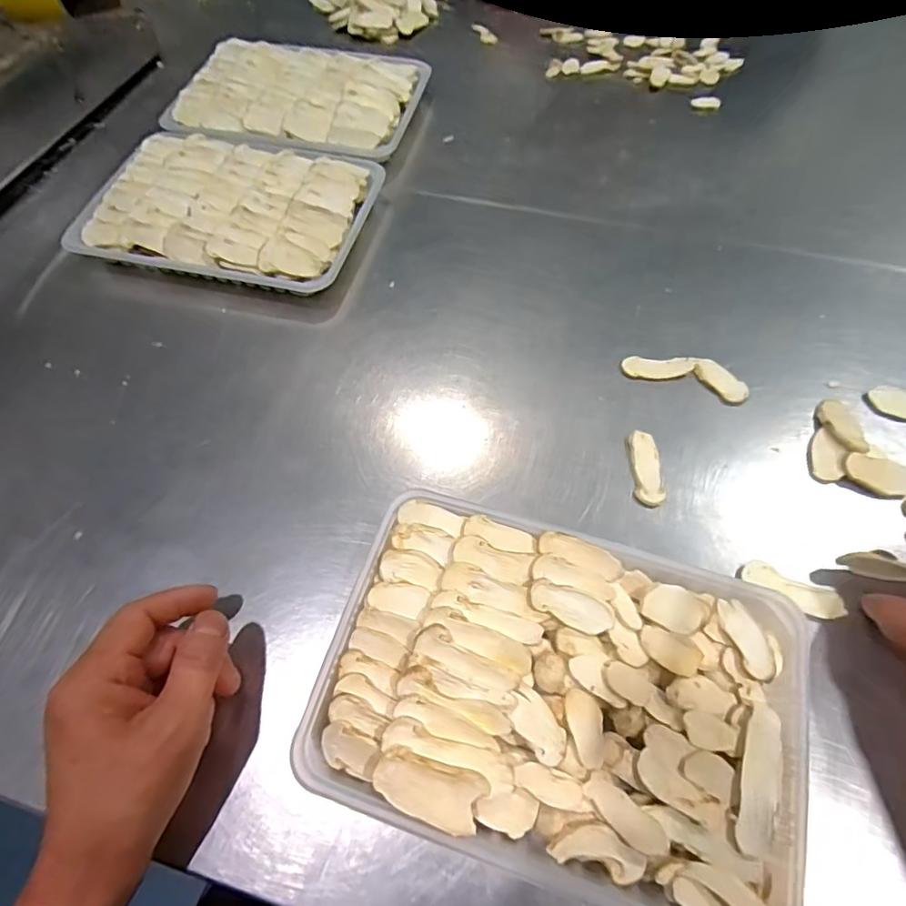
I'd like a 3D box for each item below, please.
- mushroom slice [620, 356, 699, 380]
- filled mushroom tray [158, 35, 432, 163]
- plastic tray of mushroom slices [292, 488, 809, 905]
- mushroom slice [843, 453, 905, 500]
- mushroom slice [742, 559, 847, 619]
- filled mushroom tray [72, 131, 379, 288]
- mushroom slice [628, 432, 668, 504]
[{"bbox_3d":[0.148,-0.061,0.381,0.051,0.007,0.017,4,62,4],"label":"mushroom slice"},{"bbox_3d":[-0.155,-0.351,0.534,0.231,0.038,0.158,11,63,8],"label":"filled mushroom tray"},{"bbox_3d":[0.054,0.119,0.273,0.228,0.035,0.161,15,64,10],"label":"plastic tray of mushroom slices"},{"bbox_3d":[0.272,0.013,0.338,0.043,0.004,0.027,16,64,11],"label":"mushroom slice"},{"bbox_3d":[0.196,0.079,0.305,0.055,0.004,0.020,18,64,12],"label":"mushroom slice"},{"bbox_3d":[-0.188,-0.211,0.458,0.231,0.037,0.150,11,63,8],"label":"filled mushroom tray"},{"bbox_3d":[0.126,0.010,0.344,0.018,0.005,0.050,0,62,3],"label":"mushroom slice"}]

